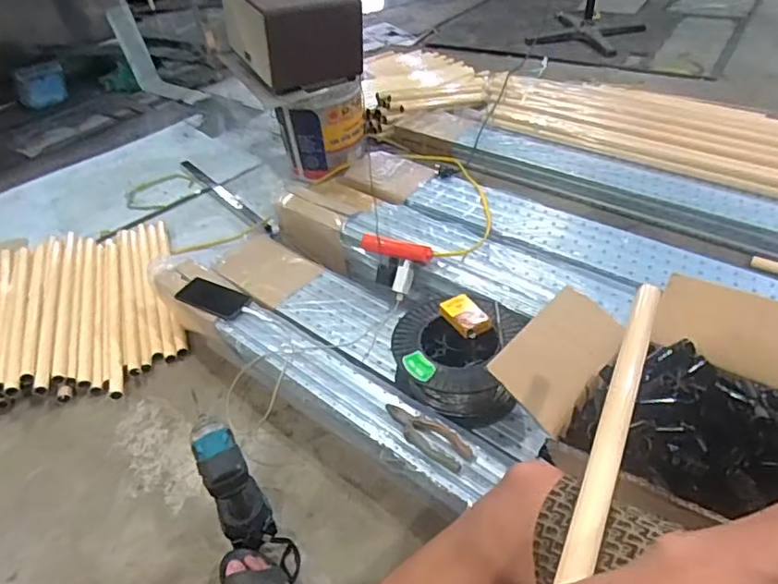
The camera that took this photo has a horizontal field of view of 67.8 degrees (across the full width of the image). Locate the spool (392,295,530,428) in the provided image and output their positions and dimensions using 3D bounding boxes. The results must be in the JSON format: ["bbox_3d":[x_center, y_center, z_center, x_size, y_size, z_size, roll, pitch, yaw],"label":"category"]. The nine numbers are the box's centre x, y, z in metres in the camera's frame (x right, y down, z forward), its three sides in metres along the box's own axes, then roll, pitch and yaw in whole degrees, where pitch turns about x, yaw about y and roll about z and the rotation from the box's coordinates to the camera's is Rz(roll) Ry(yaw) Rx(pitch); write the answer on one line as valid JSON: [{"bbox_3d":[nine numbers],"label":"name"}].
[{"bbox_3d":[0.123,0.115,1.073,0.222,0.105,0.224,-4,41,4],"label":"spool"}]

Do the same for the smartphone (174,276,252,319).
[{"bbox_3d":[-0.365,0.012,1.215,0.161,0.010,0.076,18,50,21],"label":"smartphone"}]

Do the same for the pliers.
[{"bbox_3d":[0.059,0.225,0.921,0.157,0.011,0.059,29,50,34],"label":"pliers"}]

